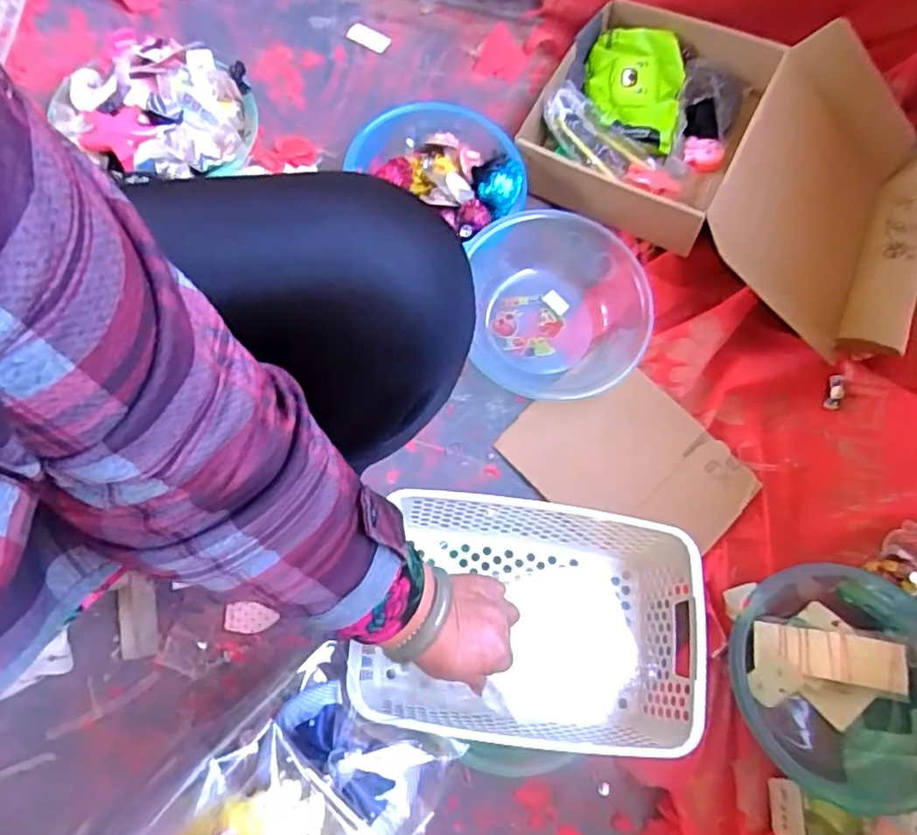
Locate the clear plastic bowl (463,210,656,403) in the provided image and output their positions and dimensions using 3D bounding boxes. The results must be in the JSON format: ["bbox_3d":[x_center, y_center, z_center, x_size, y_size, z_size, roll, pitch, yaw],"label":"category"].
[{"bbox_3d":[0.122,-0.125,0.772,0.209,0.081,0.226,1,71,-2],"label":"clear plastic bowl"}]

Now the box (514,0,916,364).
[{"bbox_3d":[0.388,-0.350,0.858,0.565,0.098,0.369,27,72,7],"label":"box"}]

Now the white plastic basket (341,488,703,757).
[{"bbox_3d":[0.069,0.187,0.584,0.284,0.108,0.194,7,71,1],"label":"white plastic basket"}]

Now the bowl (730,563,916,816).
[{"bbox_3d":[0.412,0.275,0.654,0.230,0.065,0.222,1,71,-2],"label":"bowl"}]

